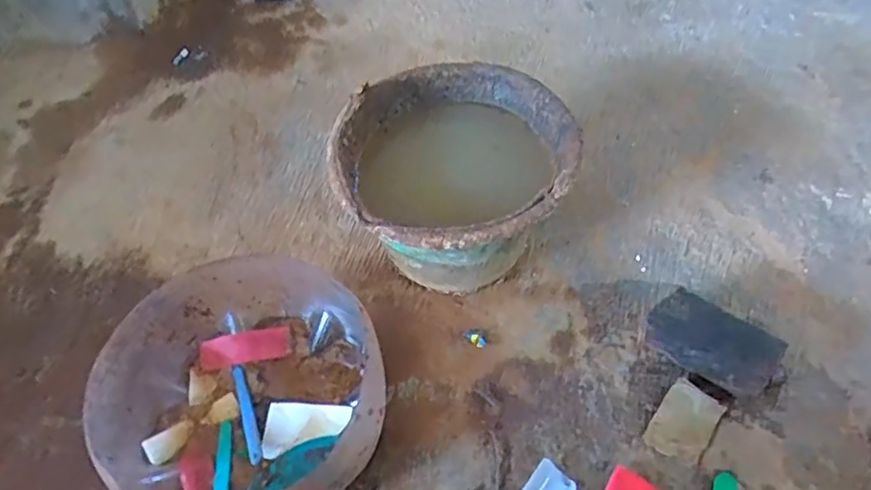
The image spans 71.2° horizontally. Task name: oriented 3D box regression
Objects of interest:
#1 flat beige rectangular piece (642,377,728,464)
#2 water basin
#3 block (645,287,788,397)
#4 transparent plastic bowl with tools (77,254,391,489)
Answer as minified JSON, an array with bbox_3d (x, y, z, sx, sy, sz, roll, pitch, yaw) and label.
[{"bbox_3d":[0.246,0.173,0.597,0.053,0.019,0.075,30,59,23],"label":"flat beige rectangular piece"},{"bbox_3d":[0.021,-0.057,0.684,0.240,0.174,0.255,-1,52,1],"label":"water basin"},{"bbox_3d":[0.280,0.101,0.621,0.118,0.067,0.049,36,61,26],"label":"block"},{"bbox_3d":[-0.172,0.144,0.569,0.246,0.120,0.249,-1,52,1],"label":"transparent plastic bowl with tools"}]

